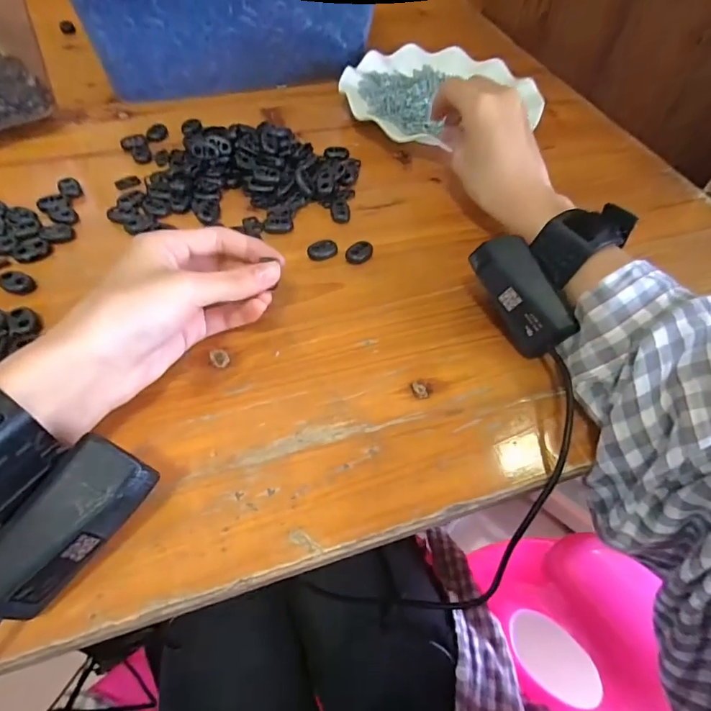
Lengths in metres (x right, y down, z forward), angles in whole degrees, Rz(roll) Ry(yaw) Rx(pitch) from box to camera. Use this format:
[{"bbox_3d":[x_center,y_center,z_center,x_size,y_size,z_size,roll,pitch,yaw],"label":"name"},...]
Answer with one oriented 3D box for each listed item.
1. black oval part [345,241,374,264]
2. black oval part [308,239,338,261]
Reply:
[{"bbox_3d":[0.003,-0.074,0.322,0.015,0.006,0.020,30,58,16],"label":"black oval part"},{"bbox_3d":[-0.023,-0.075,0.321,0.022,0.006,0.014,-25,61,-20],"label":"black oval part"}]

